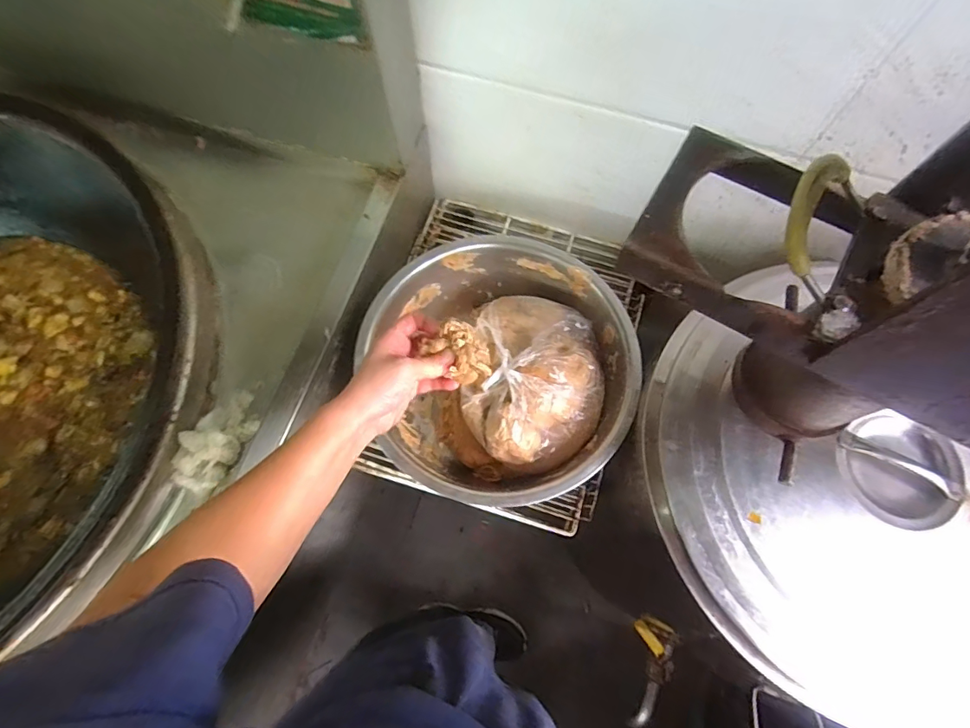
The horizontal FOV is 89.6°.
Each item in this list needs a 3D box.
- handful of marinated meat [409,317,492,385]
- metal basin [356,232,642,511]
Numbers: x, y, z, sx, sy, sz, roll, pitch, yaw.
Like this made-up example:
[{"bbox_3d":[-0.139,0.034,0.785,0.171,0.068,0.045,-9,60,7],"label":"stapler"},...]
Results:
[{"bbox_3d":[-0.027,-0.015,0.482,0.076,0.032,0.044,36,74,11],"label":"handful of marinated meat"},{"bbox_3d":[0.029,0.012,0.707,0.334,0.138,0.360,0,71,-1],"label":"metal basin"}]

